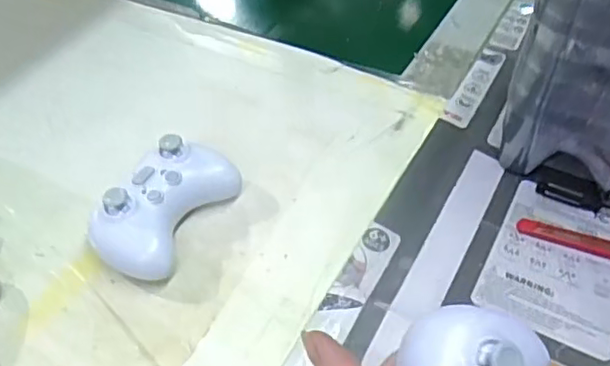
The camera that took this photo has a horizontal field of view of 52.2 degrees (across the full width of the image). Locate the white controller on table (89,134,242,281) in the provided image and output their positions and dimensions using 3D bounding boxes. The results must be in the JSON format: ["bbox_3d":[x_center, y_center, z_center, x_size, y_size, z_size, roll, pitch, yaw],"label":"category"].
[{"bbox_3d":[-0.096,0.014,0.433,0.051,0.052,0.108,23,51,21],"label":"white controller on table"}]

